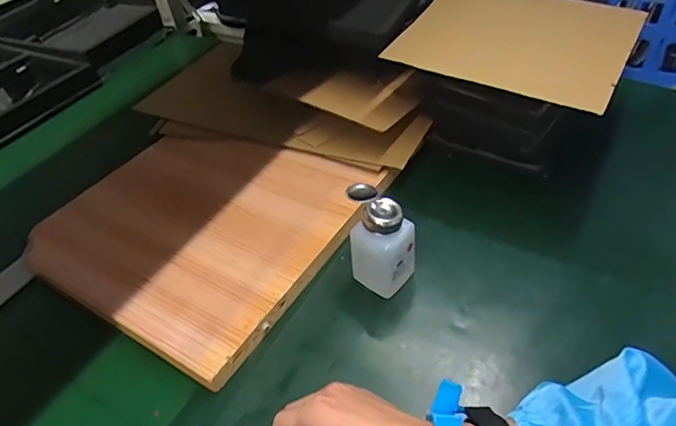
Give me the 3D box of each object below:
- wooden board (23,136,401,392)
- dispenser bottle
[{"bbox_3d":[-0.169,0.005,0.627,0.342,0.017,0.328,21,51,27],"label":"wooden board"},{"bbox_3d":[0.043,0.034,0.527,0.071,0.112,0.053,18,49,24],"label":"dispenser bottle"}]

